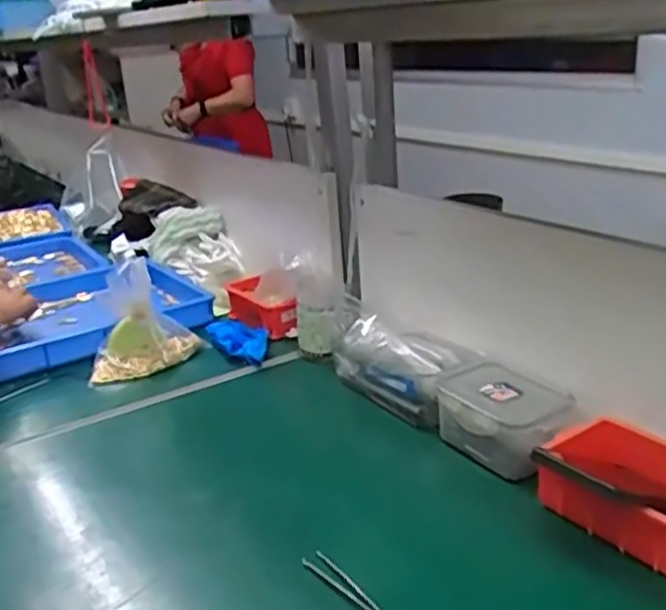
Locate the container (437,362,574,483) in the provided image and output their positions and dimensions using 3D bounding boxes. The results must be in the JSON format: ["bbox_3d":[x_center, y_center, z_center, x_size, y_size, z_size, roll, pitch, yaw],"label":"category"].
[{"bbox_3d":[0.169,0.113,0.724,0.091,0.063,0.128,-21,27,-37],"label":"container"}]

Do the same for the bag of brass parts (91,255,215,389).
[{"bbox_3d":[-0.261,0.022,0.977,0.153,0.128,0.096,-15,24,-26],"label":"bag of brass parts"}]

